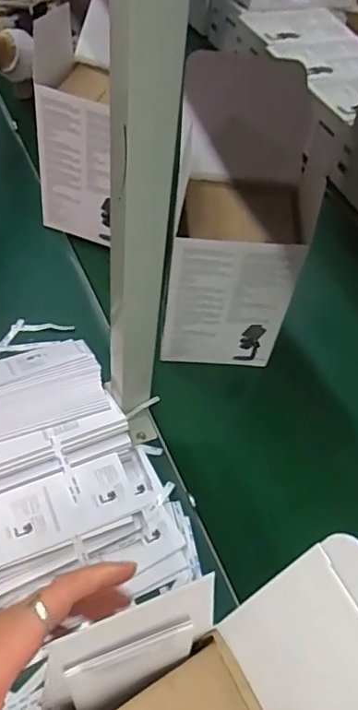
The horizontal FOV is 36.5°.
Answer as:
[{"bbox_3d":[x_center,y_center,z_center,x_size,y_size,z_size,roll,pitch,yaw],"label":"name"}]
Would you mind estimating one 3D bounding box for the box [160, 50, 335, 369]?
[{"bbox_3d":[0.068,-0.172,0.688,0.143,0.305,0.237,5,55,-2],"label":"box"}]

